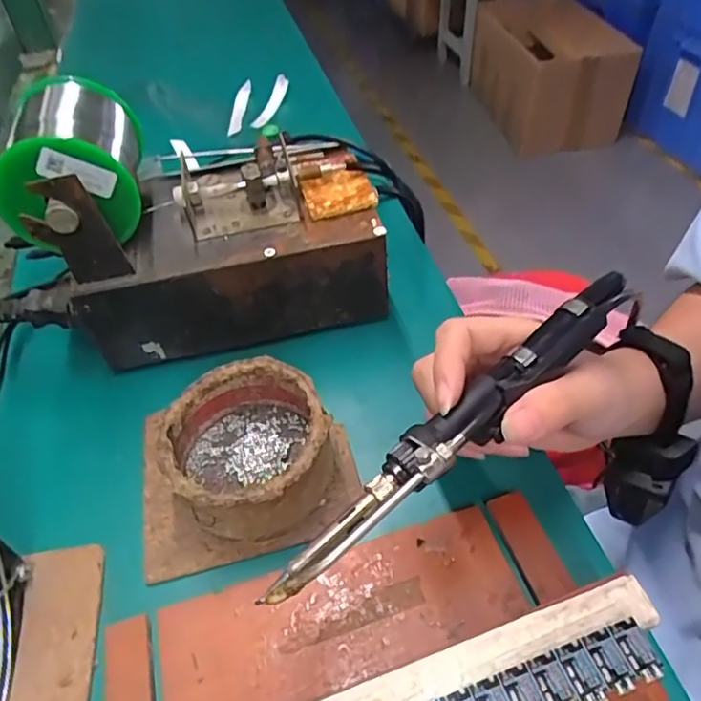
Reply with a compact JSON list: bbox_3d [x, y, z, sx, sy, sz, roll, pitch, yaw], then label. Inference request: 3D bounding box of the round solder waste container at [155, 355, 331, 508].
[{"bbox_3d":[-0.052,0.048,0.289,0.079,0.040,0.080,-2,48,3],"label":"round solder waste container"}]

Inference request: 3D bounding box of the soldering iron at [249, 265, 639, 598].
[{"bbox_3d":[0.051,0.024,0.233,0.209,0.020,0.023,-37,55,-19],"label":"soldering iron"}]

